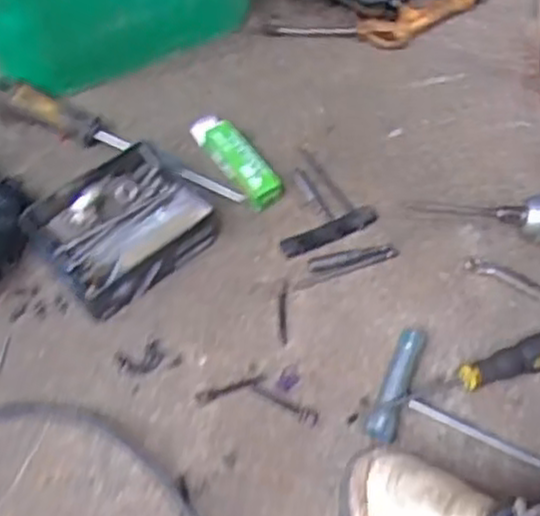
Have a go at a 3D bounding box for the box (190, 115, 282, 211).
[{"bbox_3d":[-0.030,-0.092,0.699,0.031,0.022,0.106,-29,66,-20],"label":"box"}]

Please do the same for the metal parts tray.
[{"bbox_3d":[-0.122,-0.028,0.642,0.136,0.045,0.110,-37,69,-23],"label":"metal parts tray"}]

